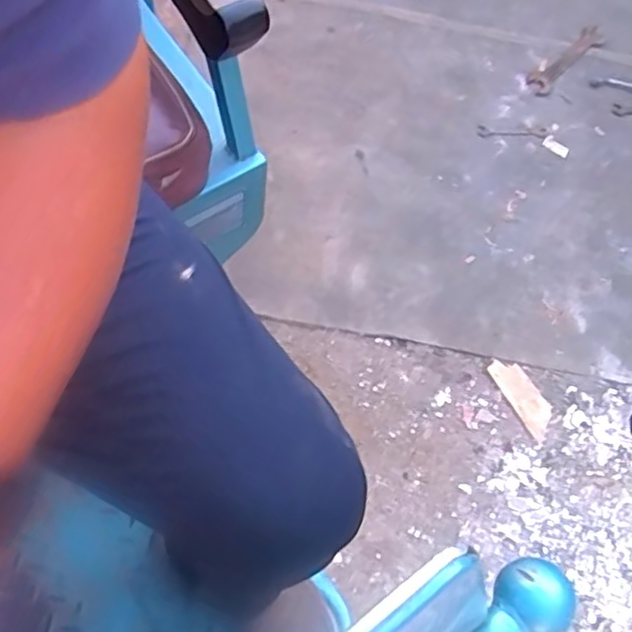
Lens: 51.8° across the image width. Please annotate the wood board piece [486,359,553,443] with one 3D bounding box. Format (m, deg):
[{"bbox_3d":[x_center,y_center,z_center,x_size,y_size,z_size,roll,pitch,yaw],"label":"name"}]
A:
[{"bbox_3d":[0.376,0.144,1.172,0.059,0.011,0.155,-27,73,-17],"label":"wood board piece"}]

